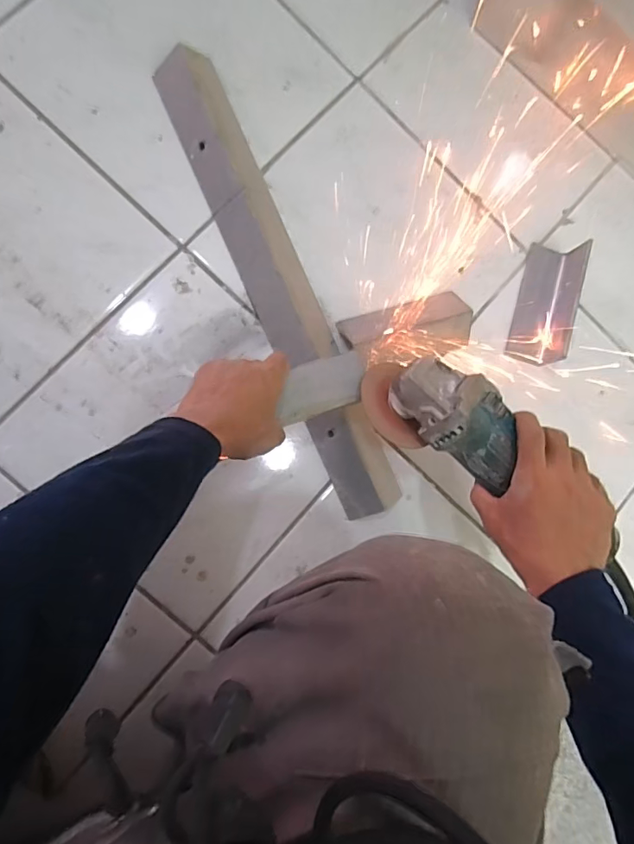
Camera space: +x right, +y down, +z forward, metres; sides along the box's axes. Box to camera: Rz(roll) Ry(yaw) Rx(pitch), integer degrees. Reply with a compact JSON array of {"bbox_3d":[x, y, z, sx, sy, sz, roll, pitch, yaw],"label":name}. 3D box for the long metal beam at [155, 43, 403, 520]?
[{"bbox_3d":[-0.040,-0.151,0.555,0.071,0.039,0.540,-24,91,-9],"label":"long metal beam"}]

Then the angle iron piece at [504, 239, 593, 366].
[{"bbox_3d":[0.284,-0.148,0.606,0.062,0.047,0.152,15,85,-7],"label":"angle iron piece"}]

